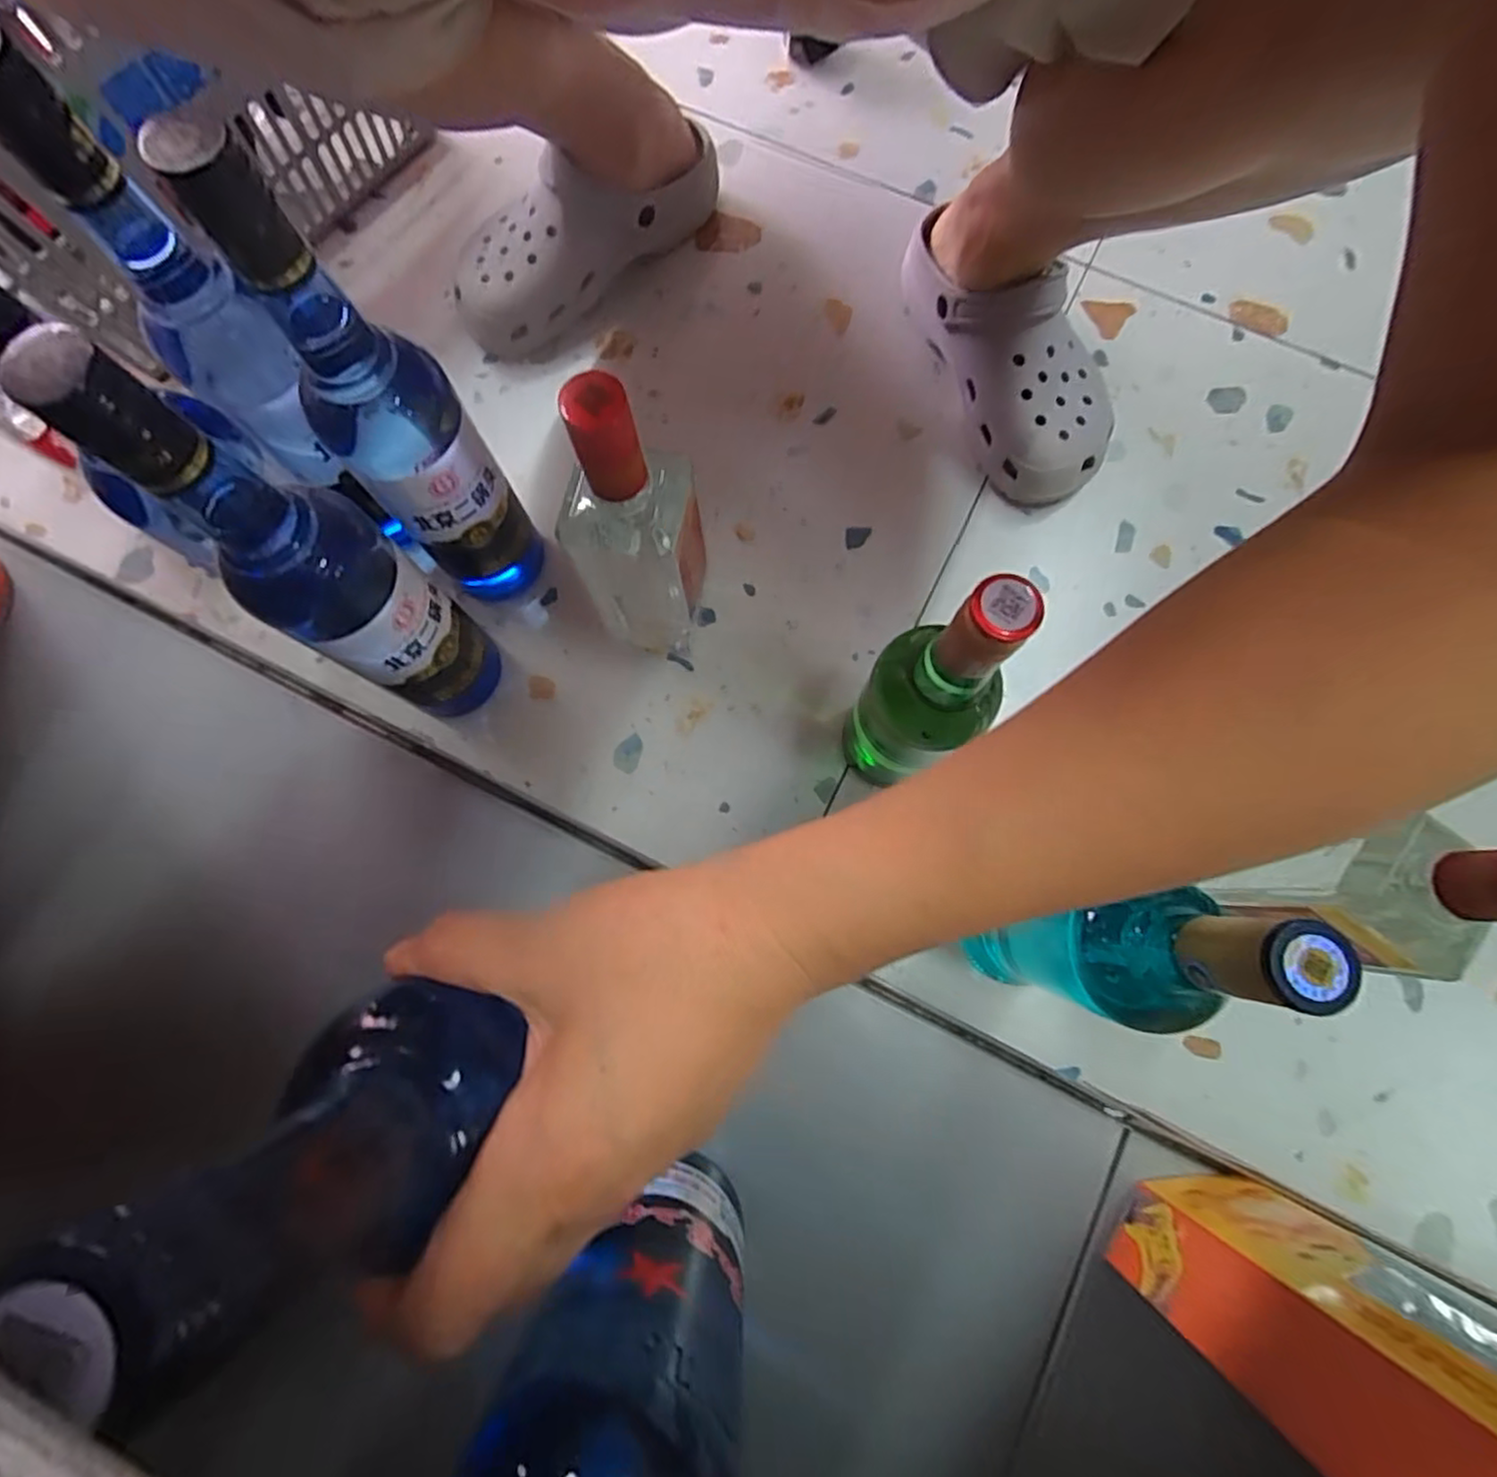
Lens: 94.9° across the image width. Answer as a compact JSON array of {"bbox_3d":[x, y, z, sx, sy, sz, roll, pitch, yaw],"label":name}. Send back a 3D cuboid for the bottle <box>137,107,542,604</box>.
[{"bbox_3d":[-0.185,-0.161,0.386,0.072,0.307,0.066,-38,79,-8],"label":"bottle"}]

